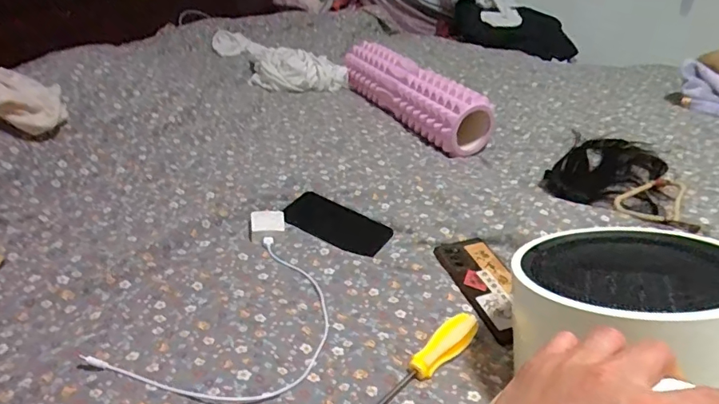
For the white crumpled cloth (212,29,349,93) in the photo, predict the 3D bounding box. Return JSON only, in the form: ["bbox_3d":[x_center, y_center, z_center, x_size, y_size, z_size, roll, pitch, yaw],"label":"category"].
[{"bbox_3d":[-0.247,-0.370,1.243,0.462,0.075,0.186,25,39,34],"label":"white crumpled cloth"}]

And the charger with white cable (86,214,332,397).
[{"bbox_3d":[-0.112,0.104,0.549,0.192,0.024,0.310,13,32,18],"label":"charger with white cable"}]

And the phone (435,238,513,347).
[{"bbox_3d":[0.159,0.101,0.592,0.076,0.011,0.163,-10,33,-19],"label":"phone"}]

